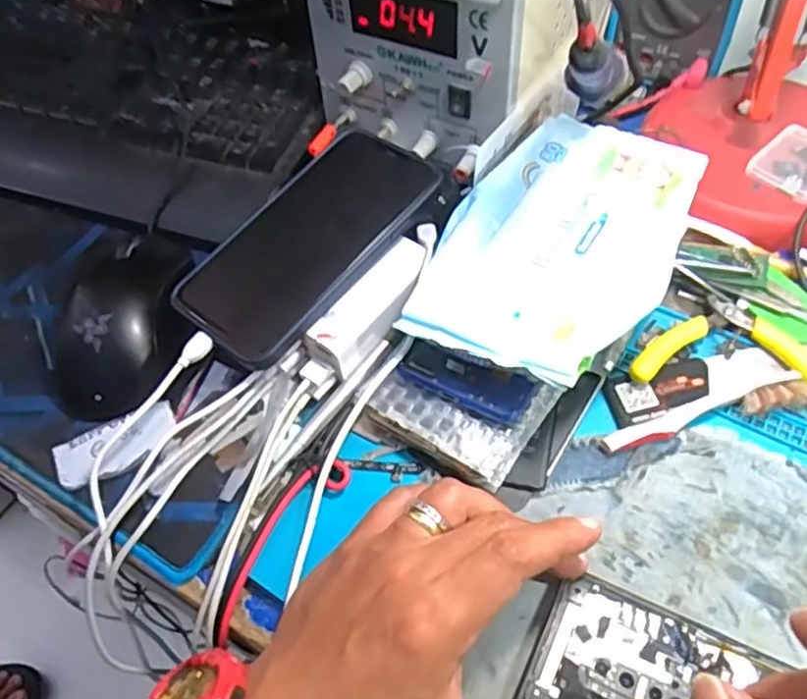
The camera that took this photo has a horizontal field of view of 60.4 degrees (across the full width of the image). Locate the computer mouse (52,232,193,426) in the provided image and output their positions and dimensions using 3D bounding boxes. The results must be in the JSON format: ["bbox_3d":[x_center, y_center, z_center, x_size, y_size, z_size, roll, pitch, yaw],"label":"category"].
[{"bbox_3d":[-0.163,-0.018,0.420,0.072,0.038,0.126,17,58,16],"label":"computer mouse"}]

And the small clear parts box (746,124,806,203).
[{"bbox_3d":[0.243,-0.115,0.427,0.052,0.011,0.043,-38,61,-20],"label":"small clear parts box"}]

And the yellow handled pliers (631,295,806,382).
[{"bbox_3d":[0.175,-0.003,0.372,0.099,0.013,0.060,7,56,9],"label":"yellow handled pliers"}]

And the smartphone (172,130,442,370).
[{"bbox_3d":[-0.054,-0.063,0.394,0.079,0.010,0.156,35,71,25],"label":"smartphone"}]

